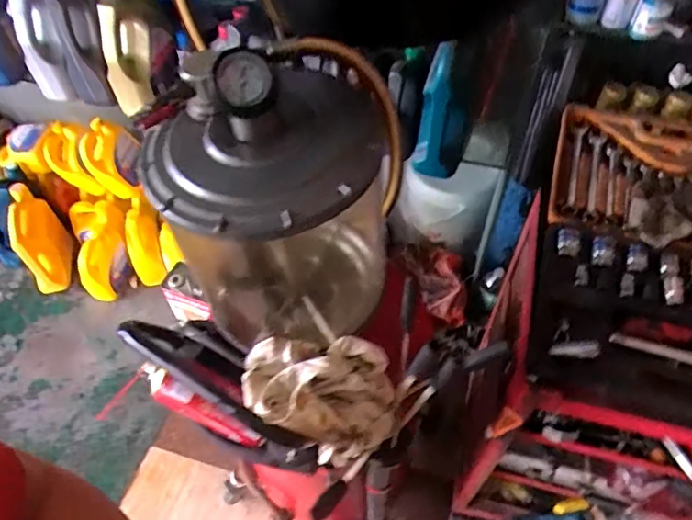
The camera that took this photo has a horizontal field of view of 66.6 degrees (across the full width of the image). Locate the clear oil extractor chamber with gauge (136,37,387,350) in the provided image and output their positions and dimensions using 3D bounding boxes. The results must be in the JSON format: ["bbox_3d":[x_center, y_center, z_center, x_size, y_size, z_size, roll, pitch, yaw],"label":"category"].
[{"bbox_3d":[-0.076,-0.044,0.612,0.231,0.409,0.205,2,53,3],"label":"clear oil extractor chamber with gauge"}]

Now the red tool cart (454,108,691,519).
[{"bbox_3d":[0.638,0.196,1.089,0.635,0.724,0.628,11,54,10],"label":"red tool cart"}]

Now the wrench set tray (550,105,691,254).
[{"bbox_3d":[0.592,-0.142,0.959,0.393,0.057,0.344,15,55,13],"label":"wrench set tray"}]

